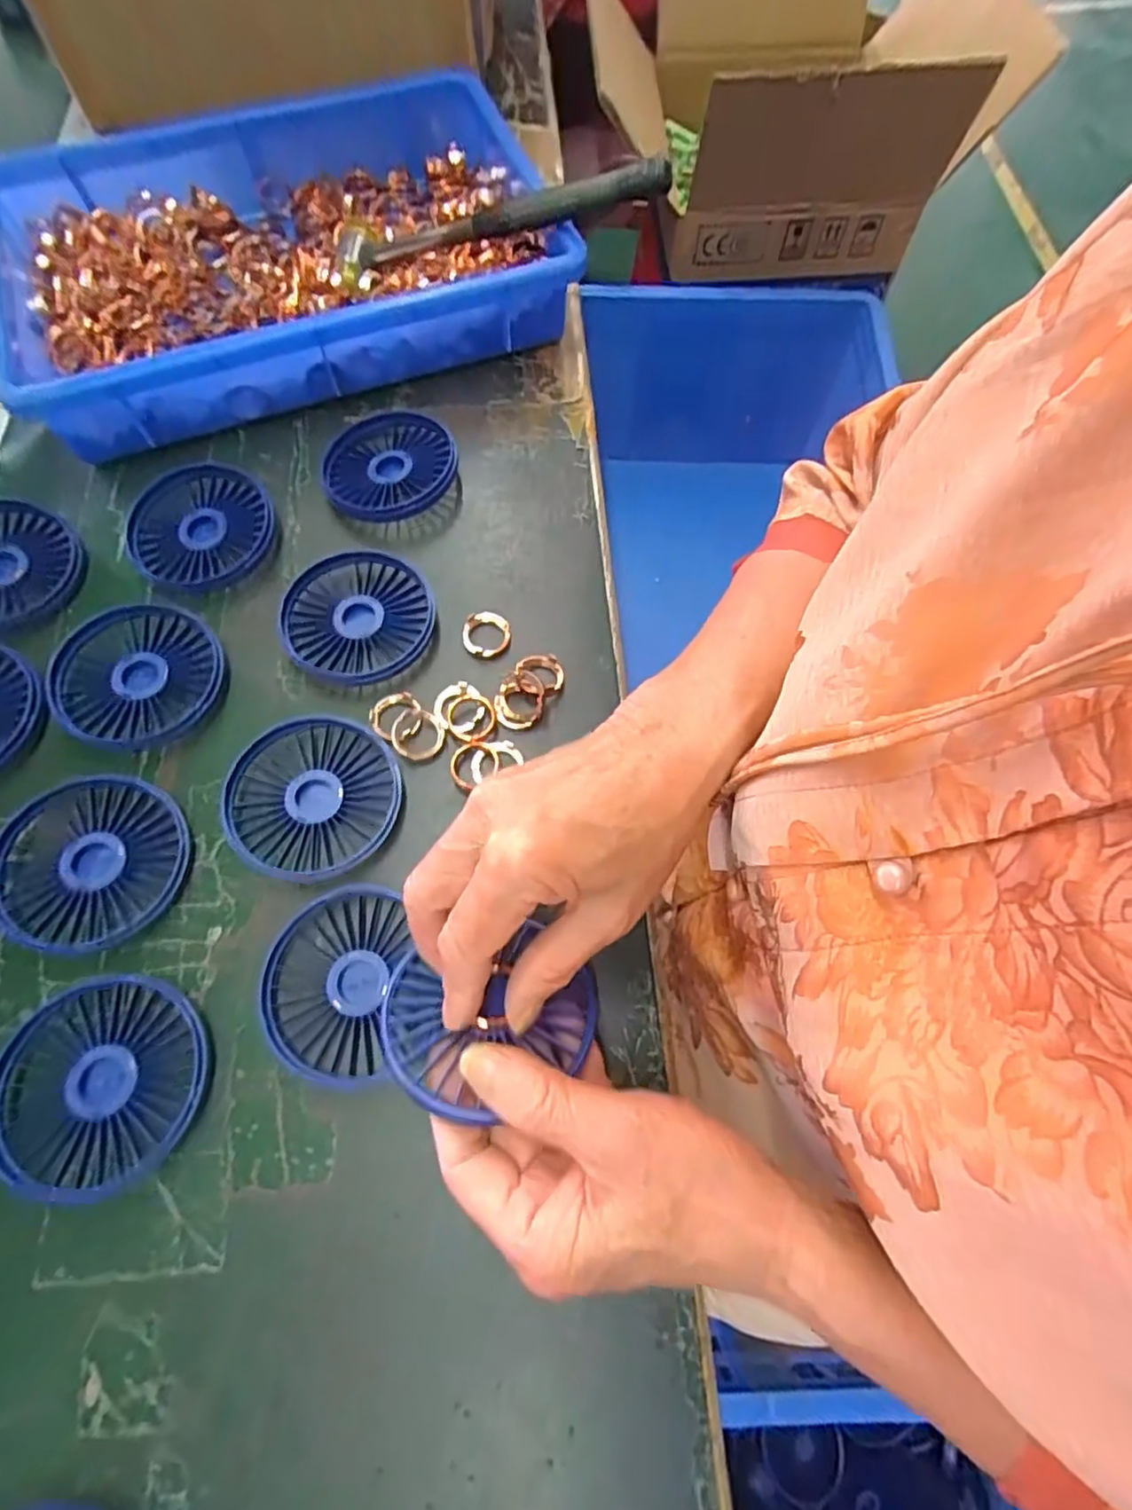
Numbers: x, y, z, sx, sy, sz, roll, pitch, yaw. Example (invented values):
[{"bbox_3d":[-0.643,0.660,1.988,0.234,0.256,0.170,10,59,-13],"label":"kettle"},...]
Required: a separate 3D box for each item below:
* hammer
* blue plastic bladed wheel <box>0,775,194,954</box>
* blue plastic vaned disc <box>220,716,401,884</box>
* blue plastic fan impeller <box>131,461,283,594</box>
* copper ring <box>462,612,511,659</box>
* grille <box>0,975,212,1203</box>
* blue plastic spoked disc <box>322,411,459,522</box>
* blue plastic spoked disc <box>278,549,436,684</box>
[{"bbox_3d":[-0.044,-0.356,0.441,0.227,0.029,0.055,-1,68,17],"label":"hammer"},{"bbox_3d":[-0.239,0.053,0.326,0.088,0.013,0.084,1,69,-2],"label":"blue plastic bladed wheel"},{"bbox_3d":[-0.132,0.022,0.343,0.085,0.012,0.085,1,69,-2],"label":"blue plastic vaned disc"},{"bbox_3d":[-0.227,-0.141,0.405,0.085,0.018,0.084,1,69,-2],"label":"blue plastic fan impeller"},{"bbox_3d":[-0.047,-0.072,0.387,0.028,0.007,0.027,1,69,-2],"label":"copper ring"},{"bbox_3d":[-0.208,0.147,0.292,0.087,0.017,0.084,1,69,-2],"label":"grille"},{"bbox_3d":[-0.117,-0.187,0.429,0.084,0.022,0.088,1,69,-2],"label":"blue plastic spoked disc"},{"bbox_3d":[-0.122,-0.081,0.388,0.086,0.014,0.082,1,69,-2],"label":"blue plastic spoked disc"}]

